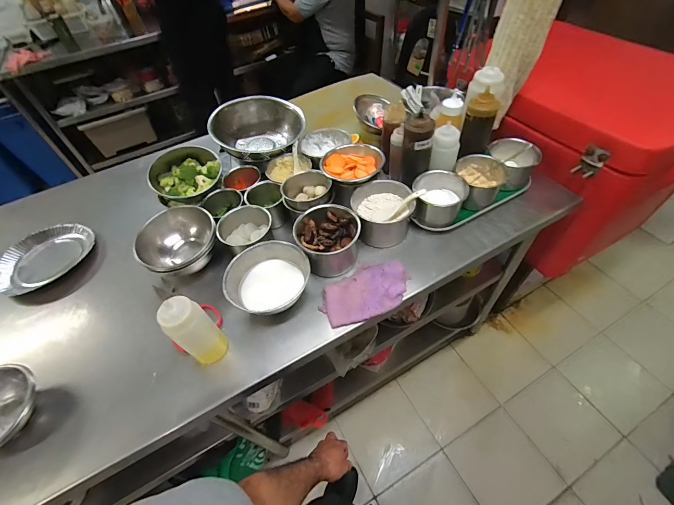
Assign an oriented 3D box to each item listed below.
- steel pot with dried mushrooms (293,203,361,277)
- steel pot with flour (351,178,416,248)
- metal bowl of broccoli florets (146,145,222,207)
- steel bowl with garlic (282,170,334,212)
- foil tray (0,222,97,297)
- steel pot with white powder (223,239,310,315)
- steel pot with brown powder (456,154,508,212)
[{"bbox_3d":[-0.021,-0.032,0.715,0.134,0.100,0.141,-3,51,3],"label":"steel pot with dried mushrooms"},{"bbox_3d":[0.105,-0.095,0.759,0.134,0.092,0.132,-3,51,3],"label":"steel pot with flour"},{"bbox_3d":[-0.383,-0.192,0.827,0.172,0.085,0.172,1,71,-2],"label":"metal bowl of broccoli florets"},{"bbox_3d":[-0.069,-0.145,0.759,0.119,0.058,0.099,-9,51,-2],"label":"steel bowl with garlic"},{"bbox_3d":[-0.727,0.006,0.795,0.213,0.027,0.185,-37,57,-22],"label":"foil tray"},{"bbox_3d":[-0.146,0.060,0.672,0.161,0.091,0.160,-3,51,3],"label":"steel pot with white powder"},{"bbox_3d":[0.346,-0.176,0.782,0.114,0.093,0.111,-3,51,3],"label":"steel pot with brown powder"}]

